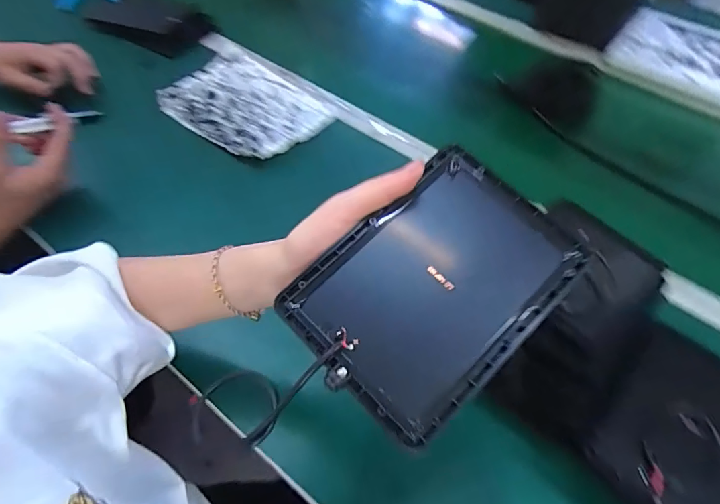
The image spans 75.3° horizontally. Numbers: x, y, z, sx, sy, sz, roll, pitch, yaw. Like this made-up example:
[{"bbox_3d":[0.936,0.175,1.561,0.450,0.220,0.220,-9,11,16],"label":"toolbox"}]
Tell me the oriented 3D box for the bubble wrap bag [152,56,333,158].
[{"bbox_3d":[-0.164,-0.214,0.677,0.227,0.015,0.164,33,55,20],"label":"bubble wrap bag"}]

